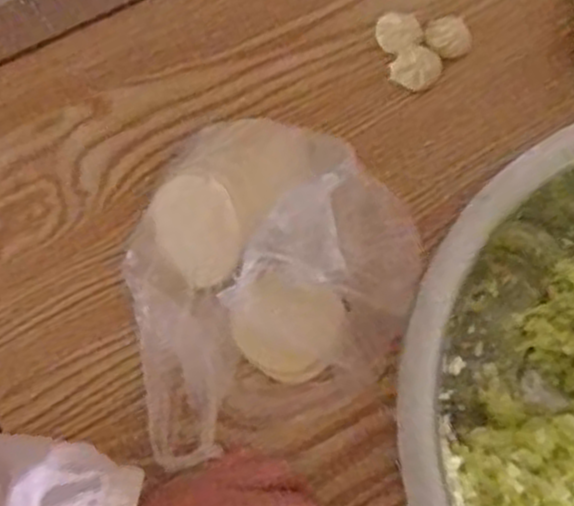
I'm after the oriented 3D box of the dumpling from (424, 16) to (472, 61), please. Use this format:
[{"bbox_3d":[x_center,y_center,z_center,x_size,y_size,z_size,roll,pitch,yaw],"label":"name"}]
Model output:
[{"bbox_3d":[0.106,-0.141,0.529,0.030,0.023,0.027,17,64,5],"label":"dumpling"}]

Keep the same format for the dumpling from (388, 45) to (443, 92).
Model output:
[{"bbox_3d":[0.083,-0.119,0.517,0.031,0.021,0.023,17,64,5],"label":"dumpling"}]

